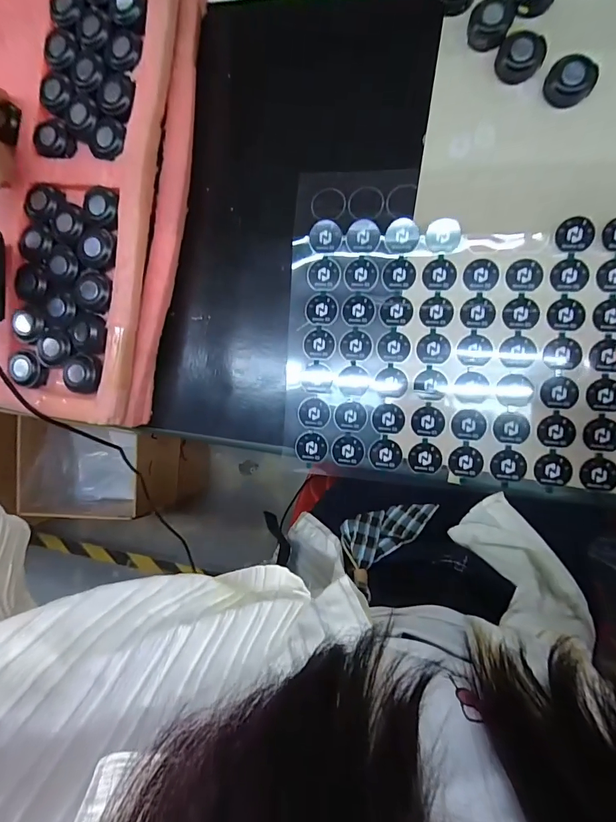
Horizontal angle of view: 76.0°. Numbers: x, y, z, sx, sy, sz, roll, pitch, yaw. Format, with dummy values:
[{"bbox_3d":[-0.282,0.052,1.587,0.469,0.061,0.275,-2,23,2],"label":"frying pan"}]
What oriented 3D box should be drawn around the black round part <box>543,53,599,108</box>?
[{"bbox_3d":[0.180,-0.225,0.271,0.030,0.017,0.025,35,96,9],"label":"black round part"}]

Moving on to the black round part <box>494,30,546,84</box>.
[{"bbox_3d":[0.148,-0.247,0.276,0.030,0.012,0.029,0,90,11],"label":"black round part"}]

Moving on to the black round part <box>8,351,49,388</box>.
[{"bbox_3d":[-0.221,-0.033,0.312,0.023,0.014,0.026,24,94,10],"label":"black round part"}]

